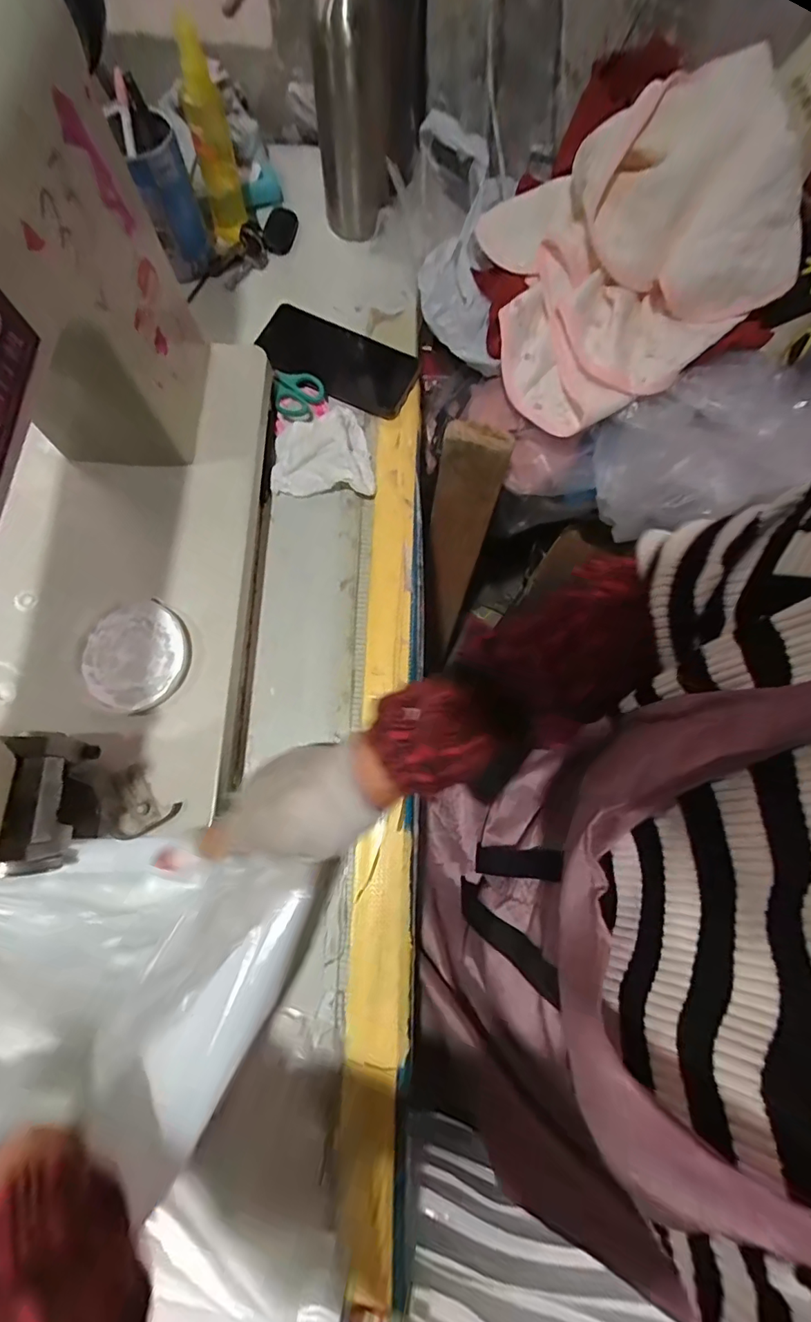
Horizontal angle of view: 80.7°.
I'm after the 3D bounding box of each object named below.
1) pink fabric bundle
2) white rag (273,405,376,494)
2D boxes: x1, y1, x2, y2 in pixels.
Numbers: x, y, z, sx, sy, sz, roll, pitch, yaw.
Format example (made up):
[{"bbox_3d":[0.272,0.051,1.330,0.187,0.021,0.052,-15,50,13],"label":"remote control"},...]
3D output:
[{"bbox_3d":[0.240,-0.436,0.511,0.283,0.162,0.242,-24,77,-6],"label":"pink fabric bundle"},{"bbox_3d":[-0.080,-0.213,0.468,0.100,0.042,0.097,2,75,0],"label":"white rag"}]

